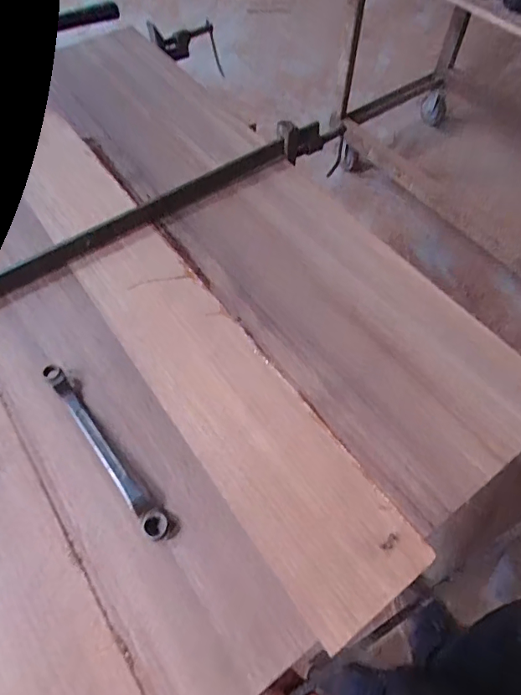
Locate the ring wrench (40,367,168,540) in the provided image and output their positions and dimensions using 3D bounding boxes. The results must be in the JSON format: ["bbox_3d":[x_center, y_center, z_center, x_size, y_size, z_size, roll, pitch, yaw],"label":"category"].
[{"bbox_3d":[-0.143,0.090,0.421,0.020,0.016,0.190,-36,66,-18],"label":"ring wrench"}]

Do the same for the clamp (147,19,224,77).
[{"bbox_3d":[-0.125,-0.505,0.776,0.131,0.088,0.045,-15,59,-33],"label":"clamp"}]

